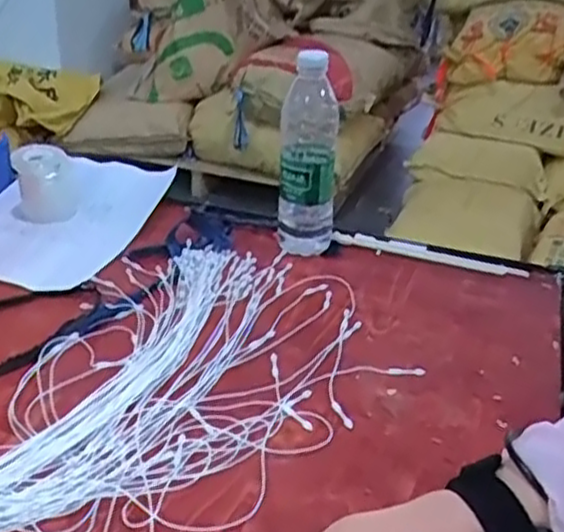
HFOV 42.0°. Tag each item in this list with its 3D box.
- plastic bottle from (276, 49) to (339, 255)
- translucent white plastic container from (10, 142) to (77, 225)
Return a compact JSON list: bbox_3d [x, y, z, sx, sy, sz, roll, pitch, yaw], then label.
[{"bbox_3d":[0.028,-0.118,0.794,0.061,0.208,0.051,3,27,2],"label":"plastic bottle"},{"bbox_3d":[-0.286,-0.099,0.880,0.069,0.077,0.071,-6,29,-16],"label":"translucent white plastic container"}]

